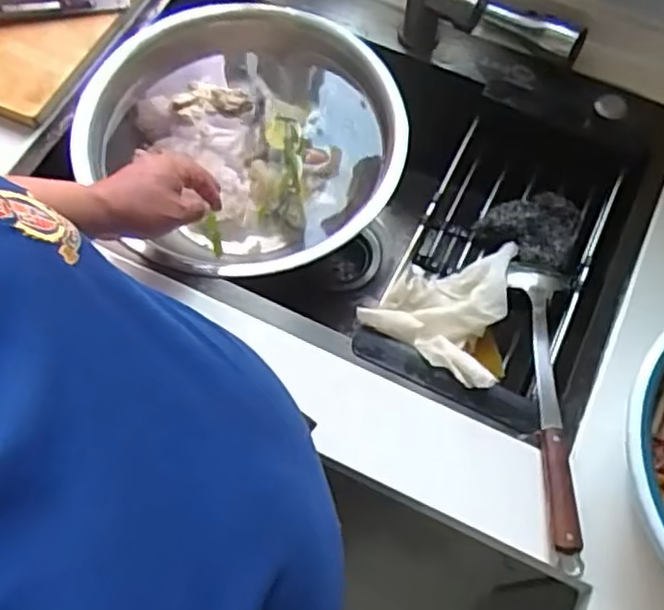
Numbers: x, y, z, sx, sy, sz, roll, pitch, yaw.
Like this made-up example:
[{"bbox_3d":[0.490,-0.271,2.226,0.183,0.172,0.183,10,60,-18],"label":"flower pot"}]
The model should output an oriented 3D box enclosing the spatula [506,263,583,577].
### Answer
[{"bbox_3d":[0.206,0.092,0.675,0.054,0.051,0.309,3,65,1],"label":"spatula"}]

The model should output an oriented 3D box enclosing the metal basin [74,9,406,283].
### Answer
[{"bbox_3d":[-0.095,-0.196,0.849,0.355,0.099,0.340,0,65,0],"label":"metal basin"}]

